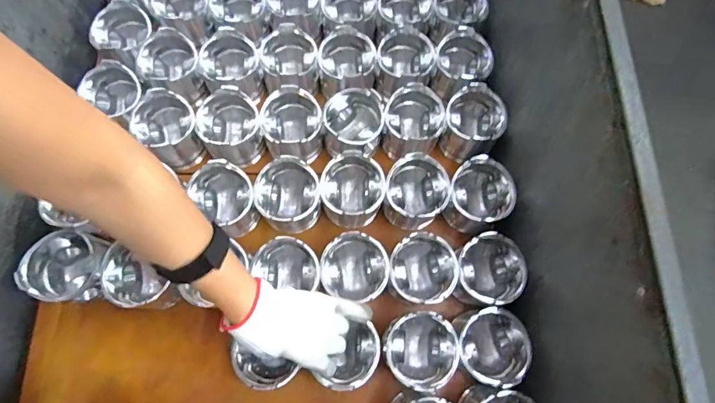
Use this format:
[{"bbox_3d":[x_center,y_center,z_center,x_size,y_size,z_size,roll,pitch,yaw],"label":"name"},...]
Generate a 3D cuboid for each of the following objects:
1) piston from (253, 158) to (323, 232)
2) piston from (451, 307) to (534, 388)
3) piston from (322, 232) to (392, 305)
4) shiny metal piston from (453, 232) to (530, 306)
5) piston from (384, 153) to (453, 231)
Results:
[{"bbox_3d":[-0.096,-0.007,0.592,0.087,0.078,0.088,28,73,8],"label":"piston"},{"bbox_3d":[0.171,0.189,0.543,0.095,0.068,0.089,21,73,5],"label":"piston"},{"bbox_3d":[-0.004,0.095,0.568,0.089,0.074,0.087,19,72,5],"label":"piston"},{"bbox_3d":[0.177,0.097,0.573,0.088,0.077,0.092,24,73,6],"label":"shiny metal piston"},{"bbox_3d":[0.084,-0.012,0.597,0.088,0.070,0.092,20,73,5],"label":"piston"}]

